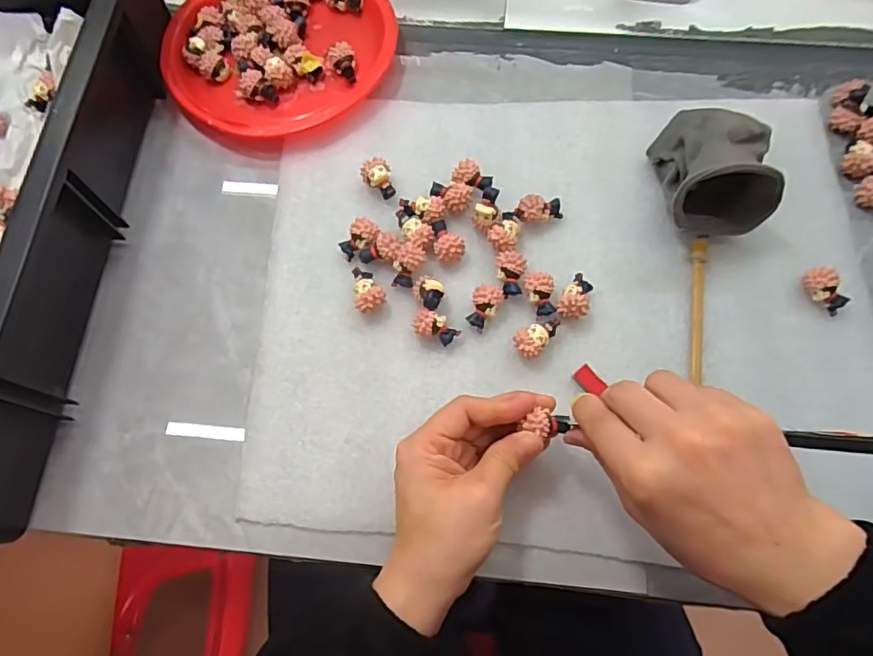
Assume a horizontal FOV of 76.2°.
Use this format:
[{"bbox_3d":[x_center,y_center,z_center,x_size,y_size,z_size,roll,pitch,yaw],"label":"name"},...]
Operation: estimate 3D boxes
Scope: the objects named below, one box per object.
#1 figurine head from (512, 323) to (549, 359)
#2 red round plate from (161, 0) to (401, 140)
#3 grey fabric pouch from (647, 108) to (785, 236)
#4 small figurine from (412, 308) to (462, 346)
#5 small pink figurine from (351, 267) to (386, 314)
[{"bbox_3d":[0.060,0.010,0.357,0.020,0.018,0.022,0,71,1],"label":"figurine head"},{"bbox_3d":[-0.129,-0.231,0.446,0.170,0.016,0.177,0,71,1],"label":"red round plate"},{"bbox_3d":[0.187,-0.103,0.372,0.074,0.063,0.087,9,71,5],"label":"grey fabric pouch"},{"bbox_3d":[0.000,0.001,0.361,0.029,0.020,0.015,15,72,7],"label":"small figurine"},{"bbox_3d":[-0.047,-0.025,0.372,0.020,0.019,0.032,-21,71,-6],"label":"small pink figurine"}]

